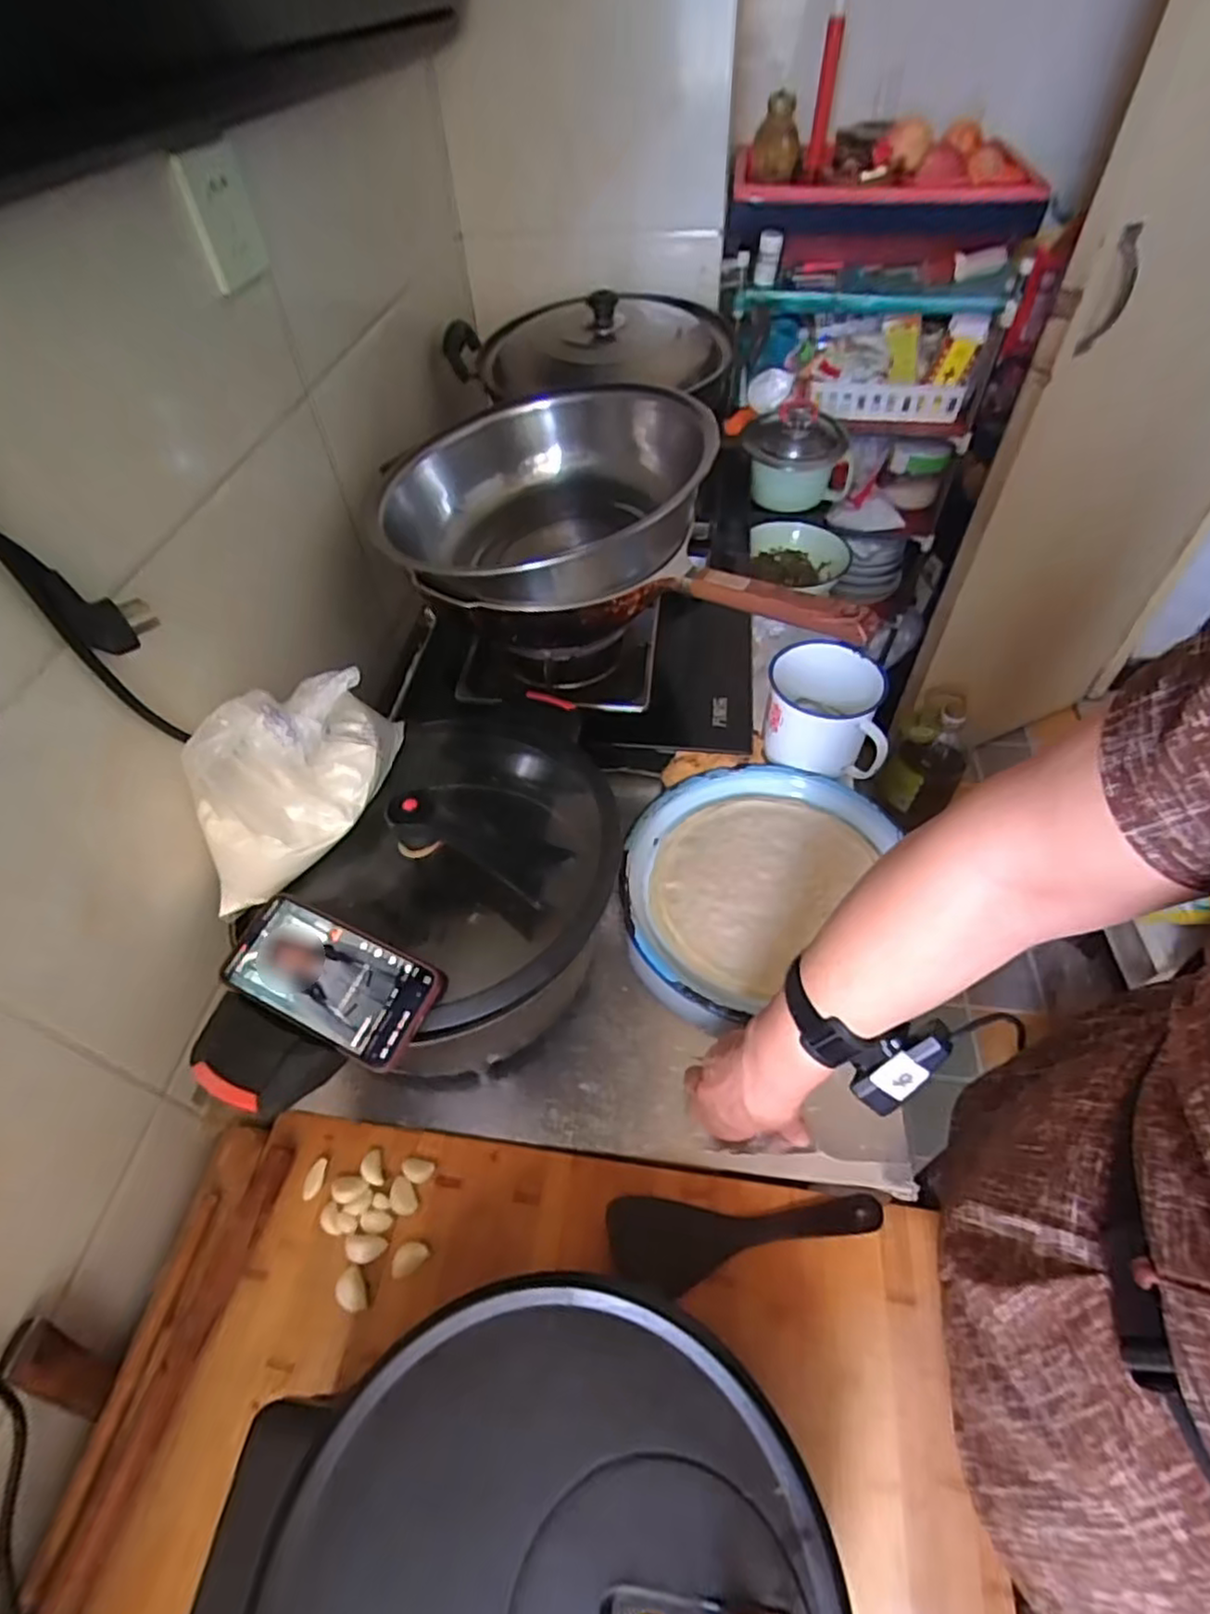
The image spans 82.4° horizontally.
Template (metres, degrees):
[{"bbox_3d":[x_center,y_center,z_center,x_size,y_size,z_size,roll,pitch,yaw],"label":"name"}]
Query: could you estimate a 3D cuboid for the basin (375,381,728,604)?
[{"bbox_3d":[-0.062,-0.319,0.727,0.314,0.139,0.283,-11,51,-5],"label":"basin"}]

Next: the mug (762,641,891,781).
[{"bbox_3d":[0.257,-0.111,0.800,0.132,0.114,0.114,13,53,14],"label":"mug"}]

